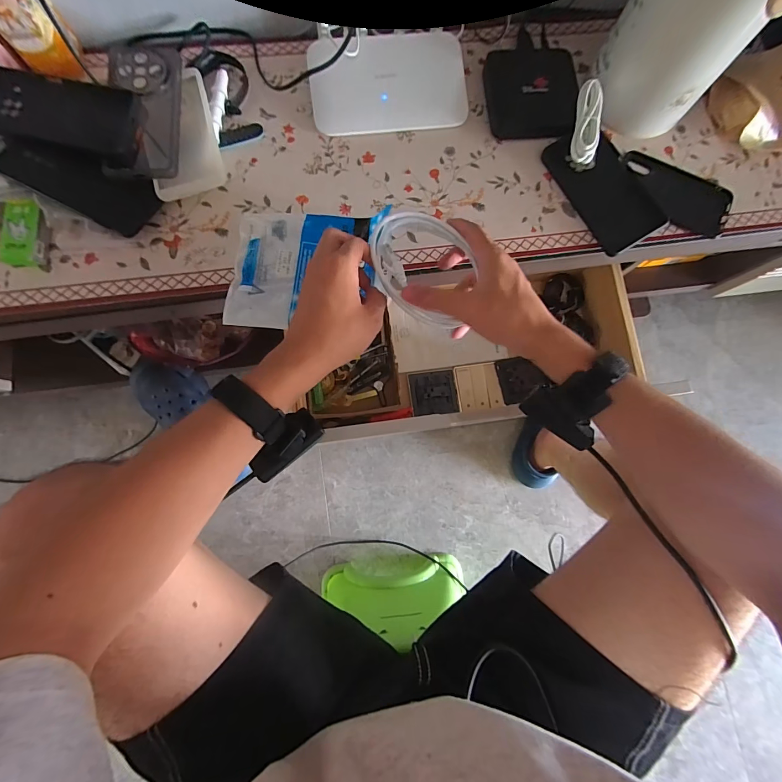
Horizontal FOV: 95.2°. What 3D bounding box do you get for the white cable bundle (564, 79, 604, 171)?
[{"bbox_3d":[0.243,-0.332,0.446,0.033,0.026,0.096,3,97,-2],"label":"white cable bundle"}]

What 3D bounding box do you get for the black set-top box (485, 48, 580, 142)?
[{"bbox_3d":[0.180,-0.391,0.466,0.110,0.030,0.122,1,81,-3],"label":"black set-top box"}]

